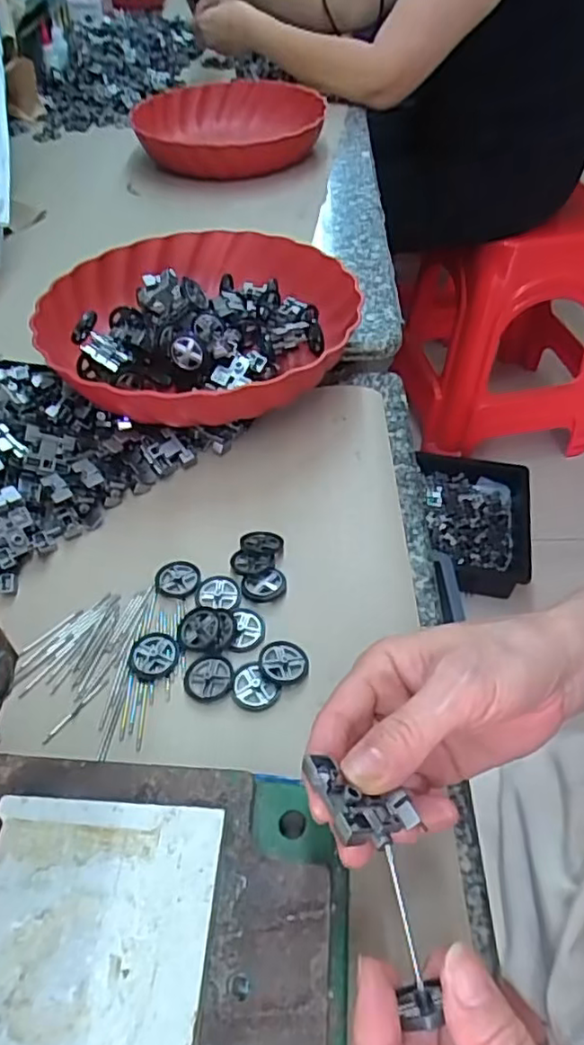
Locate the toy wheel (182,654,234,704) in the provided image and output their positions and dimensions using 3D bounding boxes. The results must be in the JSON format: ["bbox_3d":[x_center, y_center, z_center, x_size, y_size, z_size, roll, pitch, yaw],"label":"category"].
[{"bbox_3d":[-0.046,0.086,0.349,0.027,0.004,0.025,-1,49,1],"label":"toy wheel"}]

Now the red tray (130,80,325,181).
[{"bbox_3d":[-0.080,-0.490,0.800,0.227,0.062,0.234,-5,49,-3],"label":"red tray"}]

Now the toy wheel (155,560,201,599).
[{"bbox_3d":[-0.071,0.035,0.395,0.027,0.004,0.025,-1,49,1],"label":"toy wheel"}]

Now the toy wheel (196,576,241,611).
[{"bbox_3d":[-0.045,0.043,0.387,0.027,0.004,0.023,10,50,10],"label":"toy wheel"}]

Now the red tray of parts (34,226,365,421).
[{"bbox_3d":[-0.071,-0.148,0.507,0.239,0.076,0.235,-1,49,1],"label":"red tray of parts"}]

